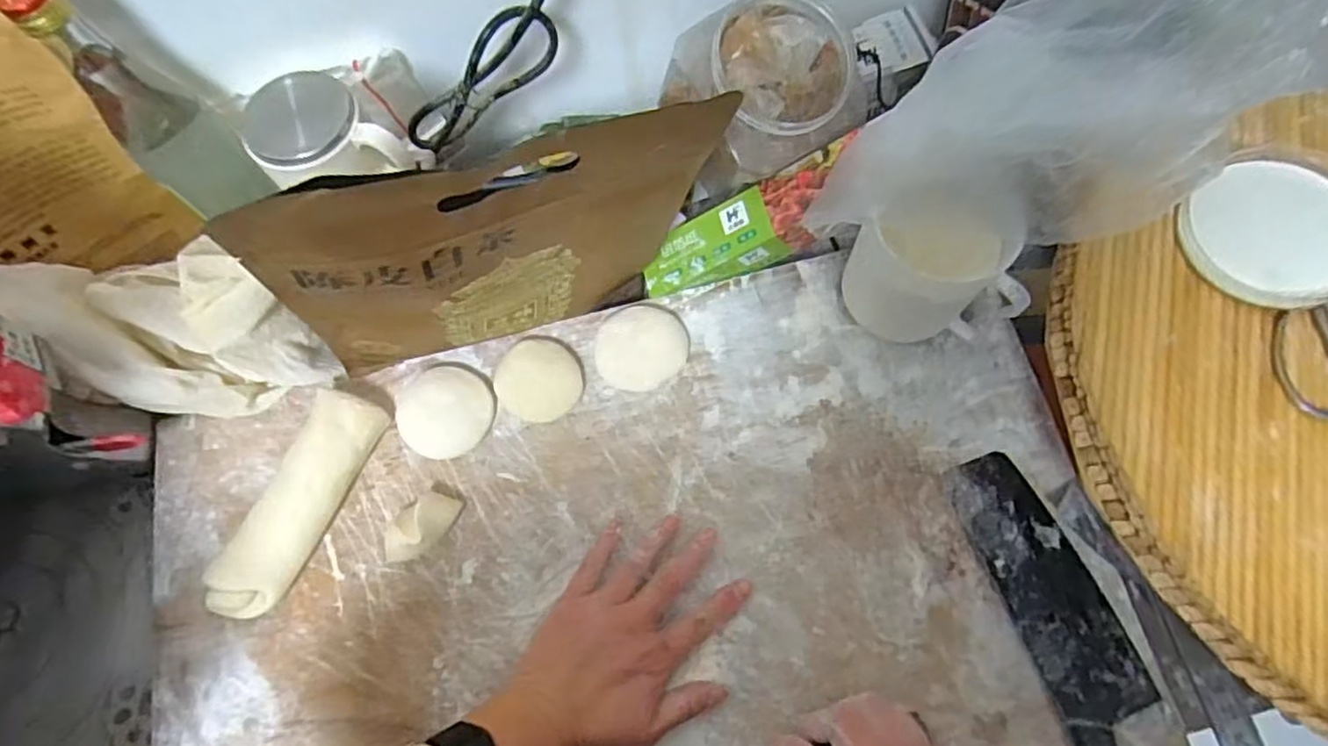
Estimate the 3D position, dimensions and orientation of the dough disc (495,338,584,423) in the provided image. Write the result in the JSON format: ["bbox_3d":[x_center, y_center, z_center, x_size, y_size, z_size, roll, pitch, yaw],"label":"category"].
[{"bbox_3d":[-0.095,0.005,0.521,0.060,0.014,0.065,-1,72,2],"label":"dough disc"}]

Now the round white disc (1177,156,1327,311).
[{"bbox_3d":[0.356,-0.082,0.398,0.093,0.025,0.090,-1,72,2],"label":"round white disc"}]

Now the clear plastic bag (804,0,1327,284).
[{"bbox_3d":[0.208,-0.134,0.378,0.213,0.232,0.082,8,73,5],"label":"clear plastic bag"}]

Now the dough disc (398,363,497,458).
[{"bbox_3d":[-0.164,0.029,0.509,0.070,0.015,0.065,-1,72,2],"label":"dough disc"}]

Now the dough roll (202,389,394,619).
[{"bbox_3d":[-0.253,0.090,0.479,0.047,0.034,0.159,22,75,9],"label":"dough roll"}]

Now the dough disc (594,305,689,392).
[{"bbox_3d":[-0.016,-0.020,0.516,0.066,0.015,0.064,-1,72,2],"label":"dough disc"}]

